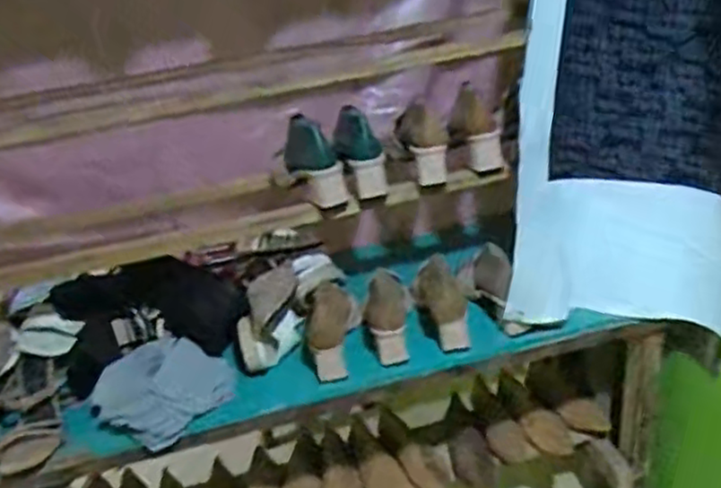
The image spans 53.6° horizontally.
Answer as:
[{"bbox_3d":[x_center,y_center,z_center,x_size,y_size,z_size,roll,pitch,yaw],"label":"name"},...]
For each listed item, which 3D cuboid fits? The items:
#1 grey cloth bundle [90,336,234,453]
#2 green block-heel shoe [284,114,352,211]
[{"bbox_3d":[-0.311,0.223,1.110,0.163,0.082,0.180,18,37,40],"label":"grey cloth bundle"},{"bbox_3d":[-0.071,-0.126,1.112,0.068,0.079,0.157,-20,61,-22],"label":"green block-heel shoe"}]

